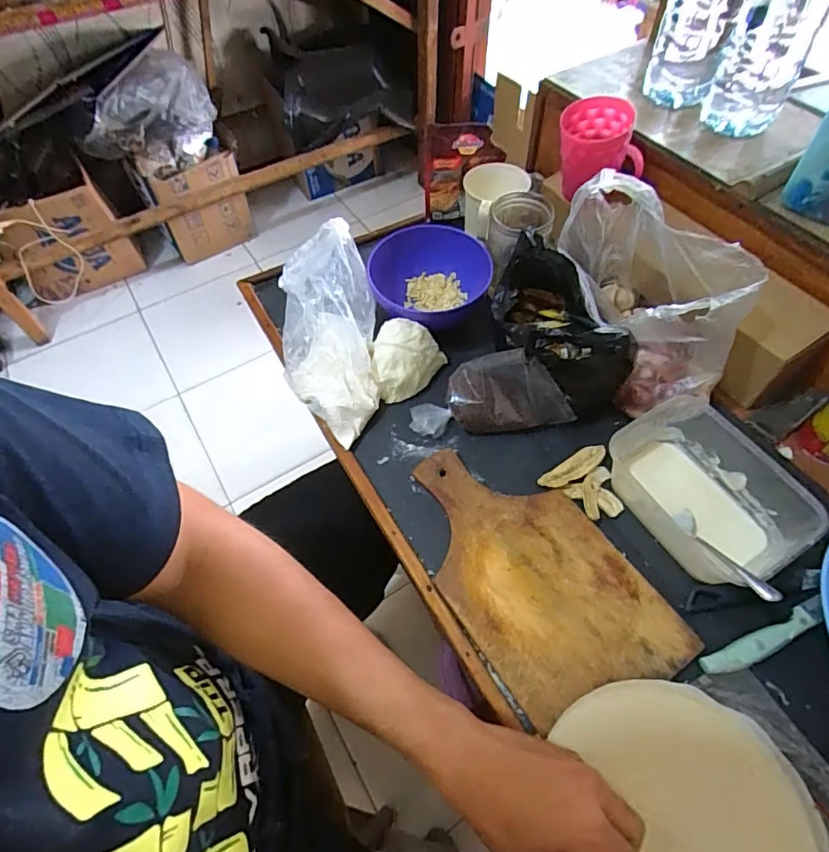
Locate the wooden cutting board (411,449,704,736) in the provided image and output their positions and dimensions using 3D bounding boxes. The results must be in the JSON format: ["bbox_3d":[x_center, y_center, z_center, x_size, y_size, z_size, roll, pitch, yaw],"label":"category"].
[{"bbox_3d":[0.108,0.134,0.497,0.158,0.010,0.282,-29,60,-16],"label":"wooden cutting board"}]

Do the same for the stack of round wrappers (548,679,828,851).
[{"bbox_3d":[0.201,0.295,0.361,0.184,0.052,0.200,6,57,6],"label":"stack of round wrappers"}]

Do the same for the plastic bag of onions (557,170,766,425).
[{"bbox_3d":[0.251,-0.140,0.529,0.145,0.207,0.190,-25,59,-14],"label":"plastic bag of onions"}]

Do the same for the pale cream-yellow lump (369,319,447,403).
[{"bbox_3d":[-0.006,-0.080,0.610,0.089,0.068,0.074,-13,57,-6],"label":"pale cream-yellow lump"}]

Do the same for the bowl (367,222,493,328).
[{"bbox_3d":[0.022,-0.176,0.650,0.153,0.070,0.147,2,57,4],"label":"bowl"}]

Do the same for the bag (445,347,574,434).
[{"bbox_3d":[0.105,-0.032,0.562,0.135,0.091,0.058,9,57,8],"label":"bag"}]

